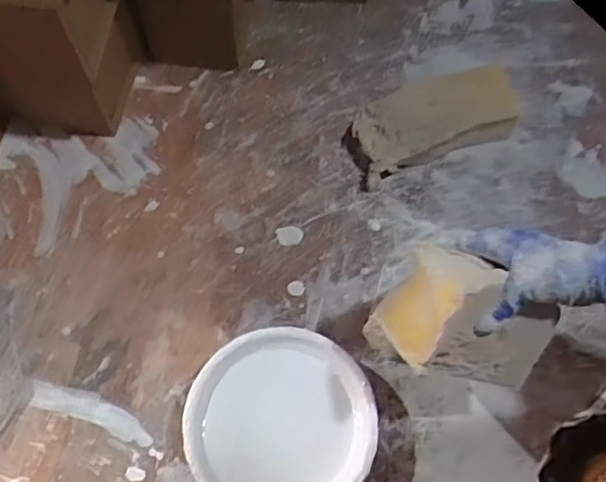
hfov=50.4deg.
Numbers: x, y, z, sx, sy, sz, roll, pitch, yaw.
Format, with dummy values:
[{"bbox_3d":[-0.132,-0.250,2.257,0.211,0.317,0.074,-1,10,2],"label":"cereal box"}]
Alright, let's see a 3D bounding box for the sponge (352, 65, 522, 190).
[{"bbox_3d":[0.153,-0.140,0.742,0.198,0.059,0.093,-20,70,-9],"label":"sponge"}]

